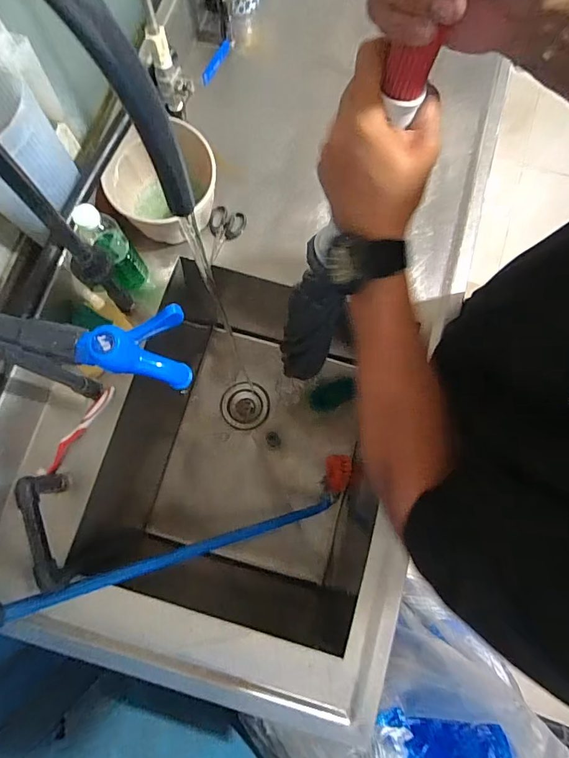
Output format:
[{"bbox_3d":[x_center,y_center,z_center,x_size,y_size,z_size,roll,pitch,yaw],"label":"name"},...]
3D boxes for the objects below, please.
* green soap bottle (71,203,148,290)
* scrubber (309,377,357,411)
[{"bbox_3d":[-0.254,-0.192,0.624,0.055,0.173,0.053,0,77,0],"label":"green soap bottle"},{"bbox_3d":[0.118,0.036,1.006,0.126,0.038,0.063,-22,78,-4],"label":"scrubber"}]

